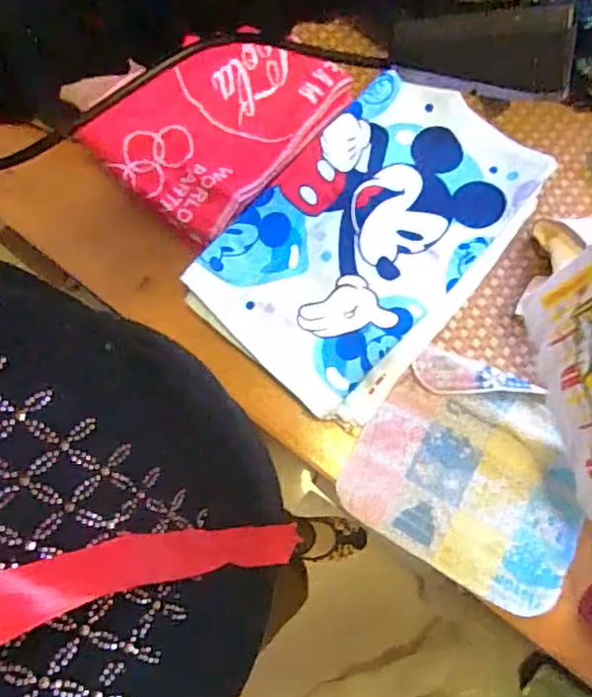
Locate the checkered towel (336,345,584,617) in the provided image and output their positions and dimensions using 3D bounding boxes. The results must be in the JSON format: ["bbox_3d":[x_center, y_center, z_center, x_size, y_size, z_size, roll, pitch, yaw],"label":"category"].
[{"bbox_3d":[0.180,0.128,0.601,0.230,0.027,0.198,28,89,7],"label":"checkered towel"}]

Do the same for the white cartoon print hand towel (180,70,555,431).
[{"bbox_3d":[0.080,-0.114,0.612,0.222,0.052,0.349,40,82,7],"label":"white cartoon print hand towel"}]

